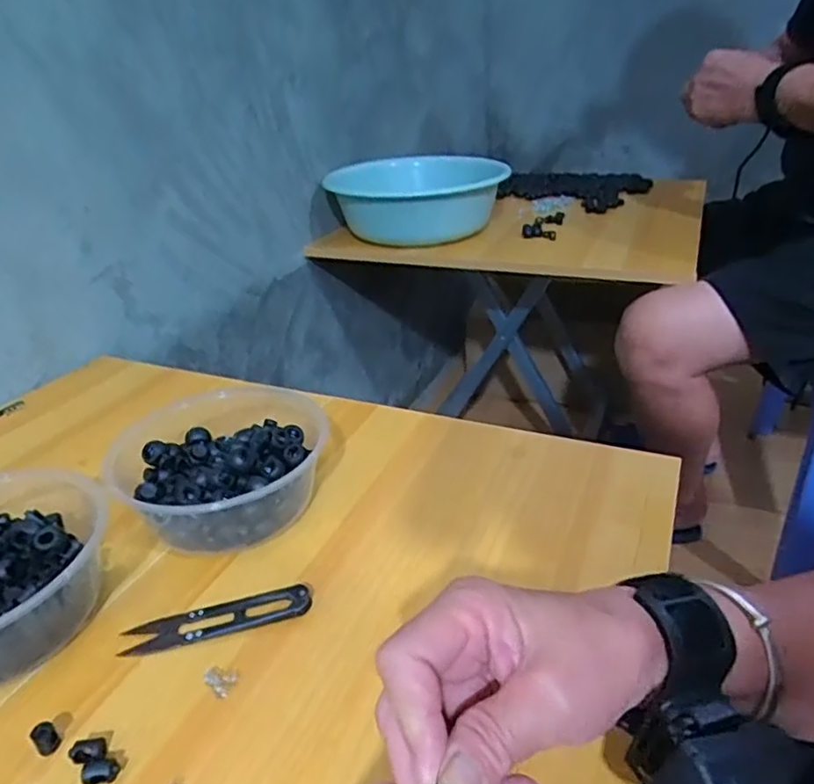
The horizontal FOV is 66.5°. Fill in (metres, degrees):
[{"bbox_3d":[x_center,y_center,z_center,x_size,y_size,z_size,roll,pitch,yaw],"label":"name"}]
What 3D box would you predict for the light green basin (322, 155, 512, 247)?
[{"bbox_3d":[0.016,-0.283,0.934,0.262,0.100,0.204,-2,29,2],"label":"light green basin"}]

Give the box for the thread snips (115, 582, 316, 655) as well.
[{"bbox_3d":[-0.103,0.124,0.340,0.099,0.009,0.021,-10,30,-11],"label":"thread snips"}]

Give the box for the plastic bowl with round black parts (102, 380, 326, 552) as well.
[{"bbox_3d":[-0.126,0.048,0.432,0.137,0.060,0.129,-3,29,2],"label":"plastic bowl with round black parts"}]

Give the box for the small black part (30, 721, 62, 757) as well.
[{"bbox_3d":[-0.165,0.158,0.284,0.009,0.013,0.010,-28,37,-36],"label":"small black part"}]

